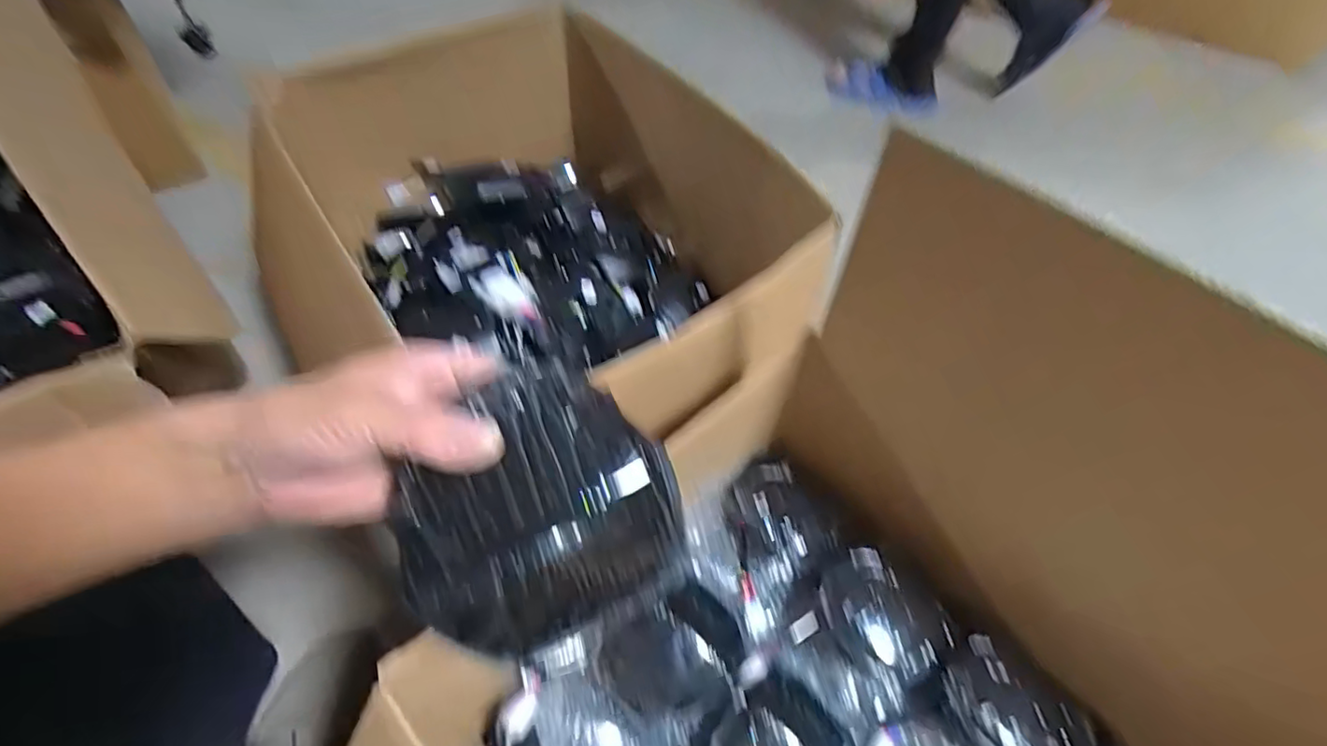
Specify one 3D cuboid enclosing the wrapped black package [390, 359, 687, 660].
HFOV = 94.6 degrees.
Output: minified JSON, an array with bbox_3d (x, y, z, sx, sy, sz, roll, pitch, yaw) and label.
[{"bbox_3d":[-0.061,0.062,0.278,0.114,0.068,0.103,-29,60,-22],"label":"wrapped black package"}]

